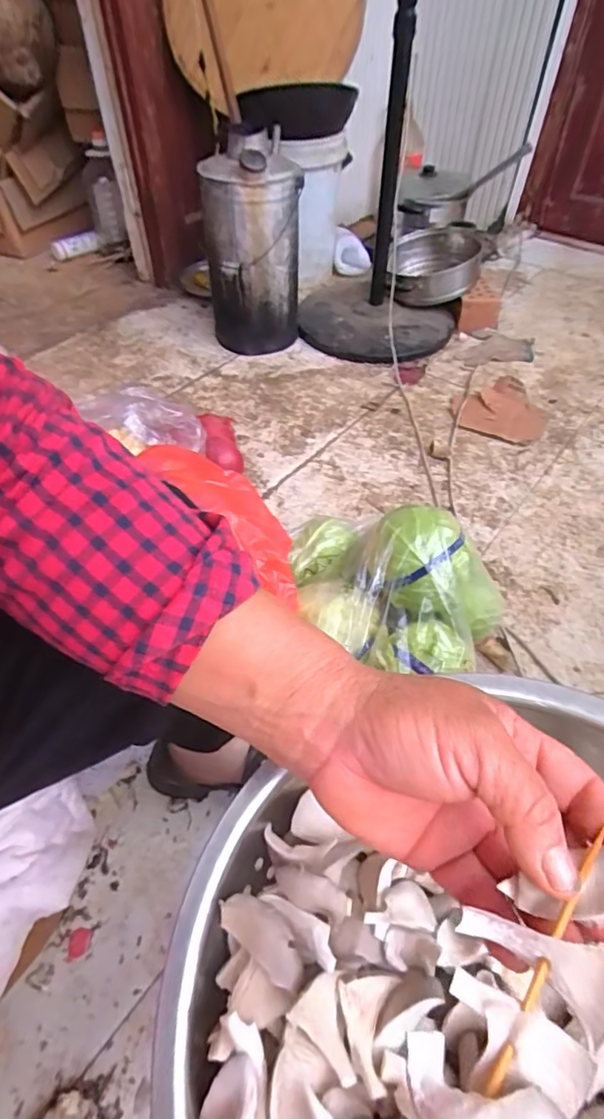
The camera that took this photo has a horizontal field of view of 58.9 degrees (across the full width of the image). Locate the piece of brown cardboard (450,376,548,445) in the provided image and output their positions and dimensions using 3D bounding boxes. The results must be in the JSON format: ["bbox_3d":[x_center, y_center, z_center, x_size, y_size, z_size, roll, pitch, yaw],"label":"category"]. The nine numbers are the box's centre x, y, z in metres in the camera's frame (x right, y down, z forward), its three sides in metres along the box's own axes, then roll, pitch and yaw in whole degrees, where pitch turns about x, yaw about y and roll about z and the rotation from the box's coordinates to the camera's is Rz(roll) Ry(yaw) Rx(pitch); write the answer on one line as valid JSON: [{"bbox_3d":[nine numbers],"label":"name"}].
[{"bbox_3d":[0.446,-0.342,1.204,0.201,0.027,0.195,23,56,19],"label":"piece of brown cardboard"}]

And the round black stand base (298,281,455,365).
[{"bbox_3d":[0.186,-0.653,1.434,0.417,0.075,0.347,26,57,21],"label":"round black stand base"}]

